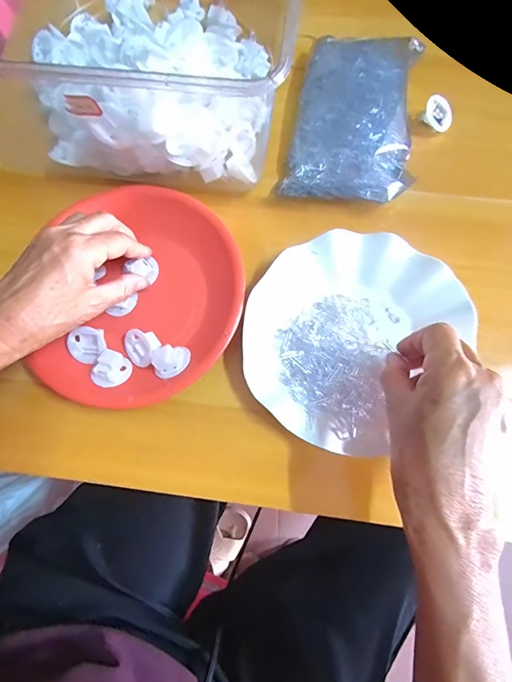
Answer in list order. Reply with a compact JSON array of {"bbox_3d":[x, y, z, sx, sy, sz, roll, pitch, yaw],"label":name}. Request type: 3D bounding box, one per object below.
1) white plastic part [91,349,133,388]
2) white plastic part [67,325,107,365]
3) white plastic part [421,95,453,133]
[{"bbox_3d":[-0.121,0.025,0.329,0.030,0.015,0.030,35,79,9],"label":"white plastic part"},{"bbox_3d":[-0.142,0.004,0.334,0.029,0.015,0.031,0,76,1],"label":"white plastic part"},{"bbox_3d":[0.178,-0.222,0.385,0.032,0.012,0.030,33,95,-11],"label":"white plastic part"}]

